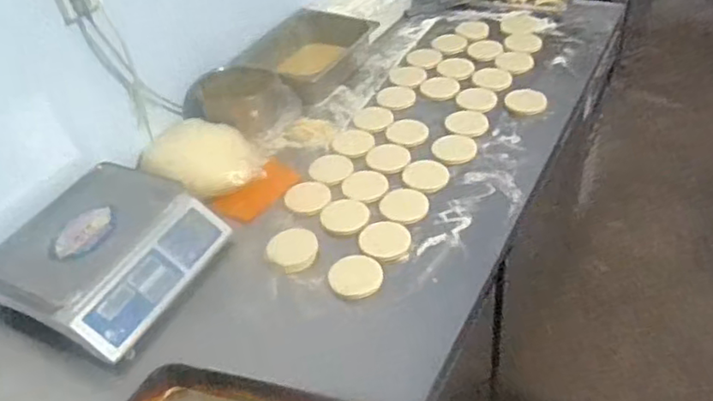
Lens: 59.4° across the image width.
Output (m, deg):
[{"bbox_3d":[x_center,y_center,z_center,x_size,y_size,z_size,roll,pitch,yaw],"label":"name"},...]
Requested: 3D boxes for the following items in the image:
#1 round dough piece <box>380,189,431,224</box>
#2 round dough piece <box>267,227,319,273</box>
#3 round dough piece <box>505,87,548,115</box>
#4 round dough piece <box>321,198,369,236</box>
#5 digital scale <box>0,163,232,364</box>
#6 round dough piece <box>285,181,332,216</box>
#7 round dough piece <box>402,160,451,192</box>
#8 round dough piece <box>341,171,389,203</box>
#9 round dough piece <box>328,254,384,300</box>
[{"bbox_3d":[0.098,0.009,1.256,0.099,0.004,0.093,-4,43,4],"label":"round dough piece"},{"bbox_3d":[-0.117,0.091,1.175,0.091,0.015,0.109,-26,46,-19],"label":"round dough piece"},{"bbox_3d":[0.402,-0.233,1.476,0.094,0.012,0.100,-4,43,4],"label":"round dough piece"},{"bbox_3d":[-0.021,0.031,1.238,0.094,0.010,0.107,-8,43,-1],"label":"round dough piece"},{"bbox_3d":[-0.463,0.097,1.158,0.335,0.095,0.375,19,49,26],"label":"digital scale"},{"bbox_3d":[-0.102,-0.006,1.298,0.096,0.009,0.092,-4,43,4],"label":"round dough piece"},{"bbox_3d":[0.145,-0.054,1.309,0.096,0.007,0.093,-4,43,4],"label":"round dough piece"},{"bbox_3d":[0.019,-0.031,1.300,0.093,0.004,0.094,-4,43,4],"label":"round dough piece"},{"bbox_3d":[0.000,0.134,1.114,0.094,0.009,0.094,-4,43,4],"label":"round dough piece"}]

